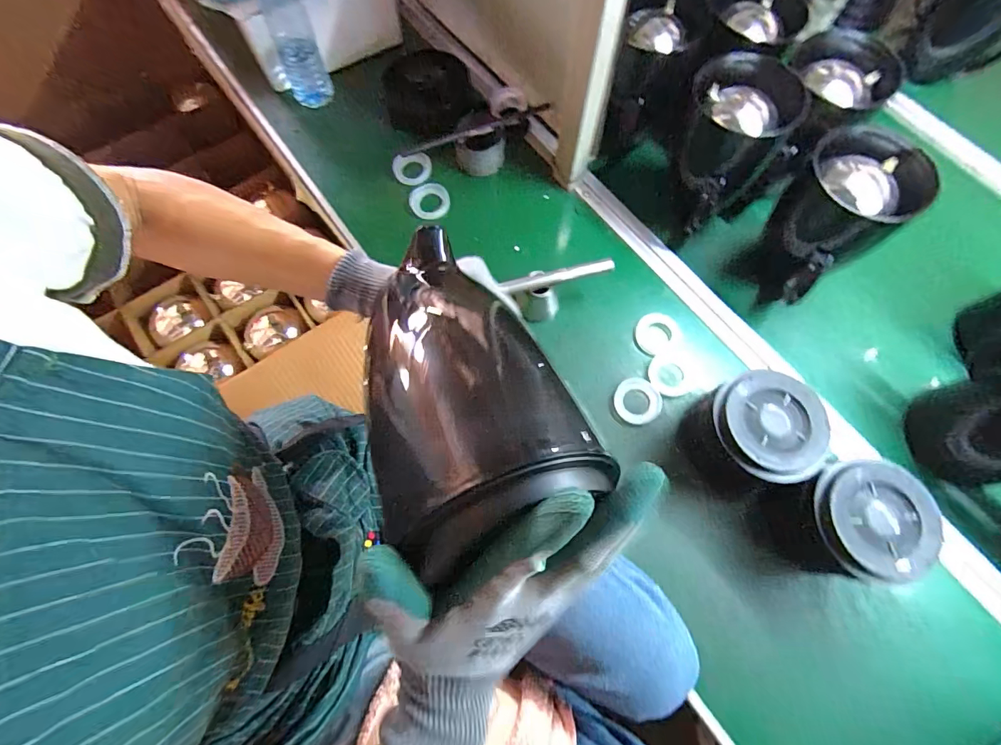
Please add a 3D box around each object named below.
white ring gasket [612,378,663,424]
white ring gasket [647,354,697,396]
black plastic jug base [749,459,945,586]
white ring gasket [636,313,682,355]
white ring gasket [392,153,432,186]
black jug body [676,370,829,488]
[{"bbox_3d":[0.180,0.036,0.584,0.060,0.004,0.059,0,69,-1],"label":"white ring gasket"},{"bbox_3d":[0.231,0.003,0.601,0.064,0.005,0.060,0,69,-1],"label":"white ring gasket"},{"bbox_3d":[0.369,0.165,0.489,0.127,0.111,0.117,-14,70,-6],"label":"black plastic jug base"},{"bbox_3d":[0.218,-0.053,0.623,0.067,0.013,0.056,-35,73,-14],"label":"white ring gasket"},{"bbox_3d":[-0.138,-0.318,0.701,0.061,0.046,0.010,-5,42,0],"label":"white ring gasket"},{"bbox_3d":[0.292,0.073,0.526,0.116,0.109,0.112,0,69,-1],"label":"black jug body"}]

